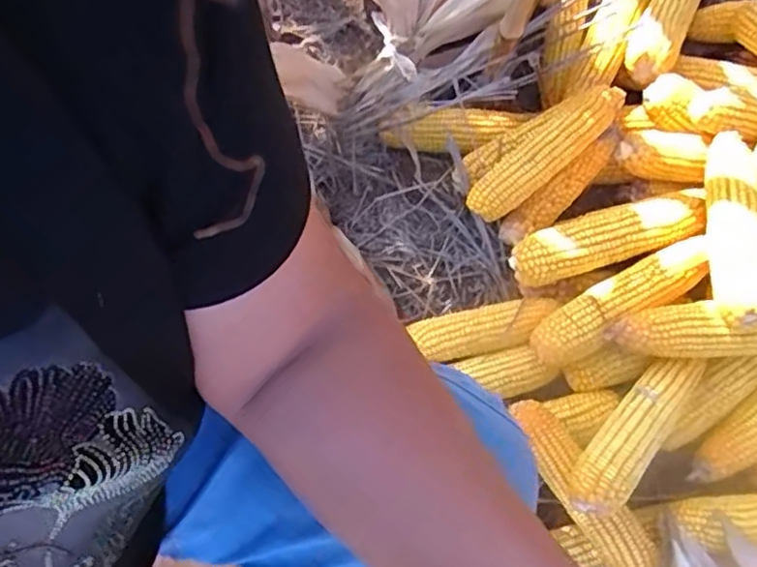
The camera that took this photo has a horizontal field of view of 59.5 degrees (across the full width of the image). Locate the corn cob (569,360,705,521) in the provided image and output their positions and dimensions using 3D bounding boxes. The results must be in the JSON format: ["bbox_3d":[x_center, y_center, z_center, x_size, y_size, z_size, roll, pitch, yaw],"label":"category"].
[{"bbox_3d":[0.264,0.143,0.662,0.056,0.042,0.211,42,73,12],"label":"corn cob"}]

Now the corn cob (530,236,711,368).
[{"bbox_3d":[0.264,0.018,0.716,0.208,0.045,0.056,-33,73,5],"label":"corn cob"}]

